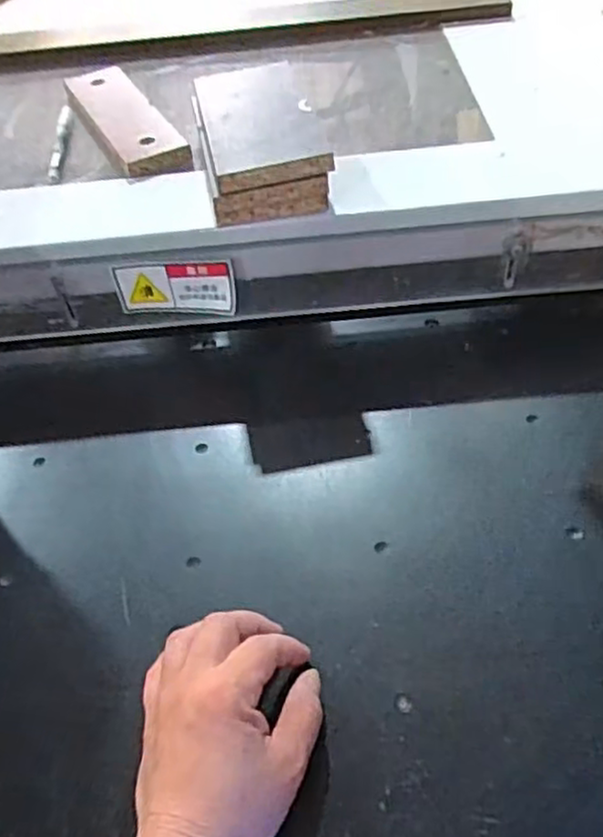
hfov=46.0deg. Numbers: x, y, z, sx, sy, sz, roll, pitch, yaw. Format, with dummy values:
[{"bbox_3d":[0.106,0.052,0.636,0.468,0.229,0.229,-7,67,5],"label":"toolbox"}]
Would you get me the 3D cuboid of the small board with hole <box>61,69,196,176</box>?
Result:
[{"bbox_3d":[-0.180,-0.302,0.707,0.066,0.023,0.233,-23,49,-14],"label":"small board with hole"}]

